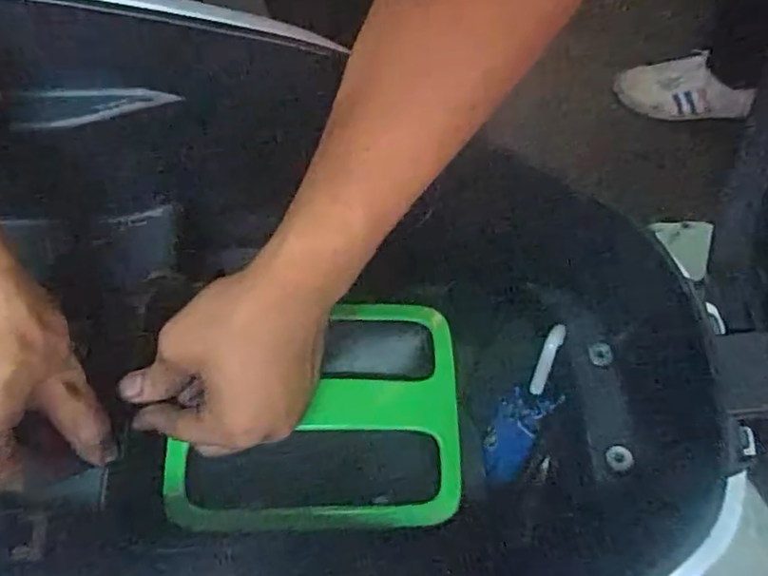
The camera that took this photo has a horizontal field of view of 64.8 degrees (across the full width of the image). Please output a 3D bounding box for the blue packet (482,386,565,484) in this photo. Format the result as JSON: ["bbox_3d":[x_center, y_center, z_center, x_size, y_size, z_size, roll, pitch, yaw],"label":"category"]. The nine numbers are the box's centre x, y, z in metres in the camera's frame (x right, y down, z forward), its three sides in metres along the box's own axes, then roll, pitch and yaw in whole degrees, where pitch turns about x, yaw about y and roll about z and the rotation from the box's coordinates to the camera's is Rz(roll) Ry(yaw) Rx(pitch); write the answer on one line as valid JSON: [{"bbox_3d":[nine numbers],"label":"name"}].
[{"bbox_3d":[0.103,0.114,0.479,0.036,0.018,0.078,31,69,11],"label":"blue packet"}]

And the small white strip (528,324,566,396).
[{"bbox_3d":[0.129,0.057,0.479,0.013,0.010,0.059,19,101,7],"label":"small white strip"}]

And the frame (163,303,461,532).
[{"bbox_3d":[-0.042,0.076,0.383,0.174,0.017,0.142,-1,67,-2],"label":"frame"}]

